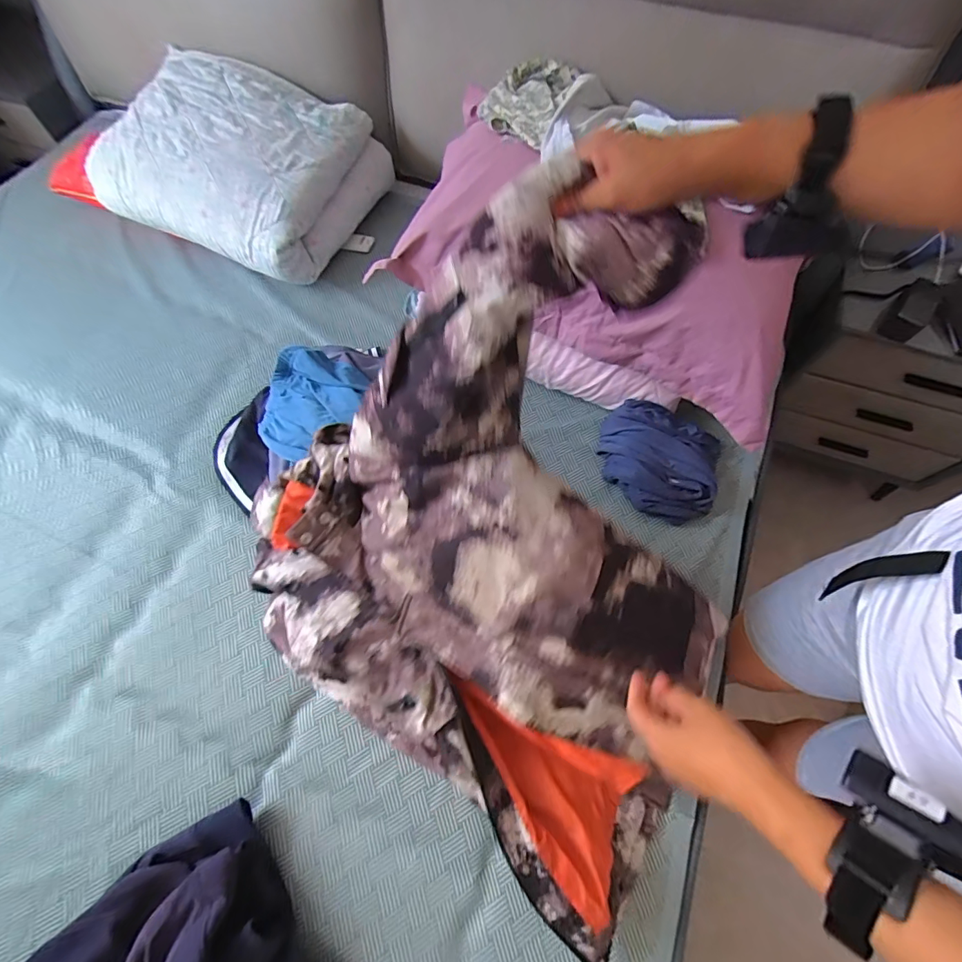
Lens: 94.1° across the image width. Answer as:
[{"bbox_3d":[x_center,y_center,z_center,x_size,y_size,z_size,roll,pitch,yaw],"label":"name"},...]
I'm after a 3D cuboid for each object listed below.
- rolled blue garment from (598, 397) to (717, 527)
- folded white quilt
[{"bbox_3d":[0.321,-0.034,0.819,0.208,0.072,0.184,19,67,7],"label":"rolled blue garment"},{"bbox_3d":[-0.526,-0.705,0.983,0.504,0.205,0.411,21,68,7],"label":"folded white quilt"}]

